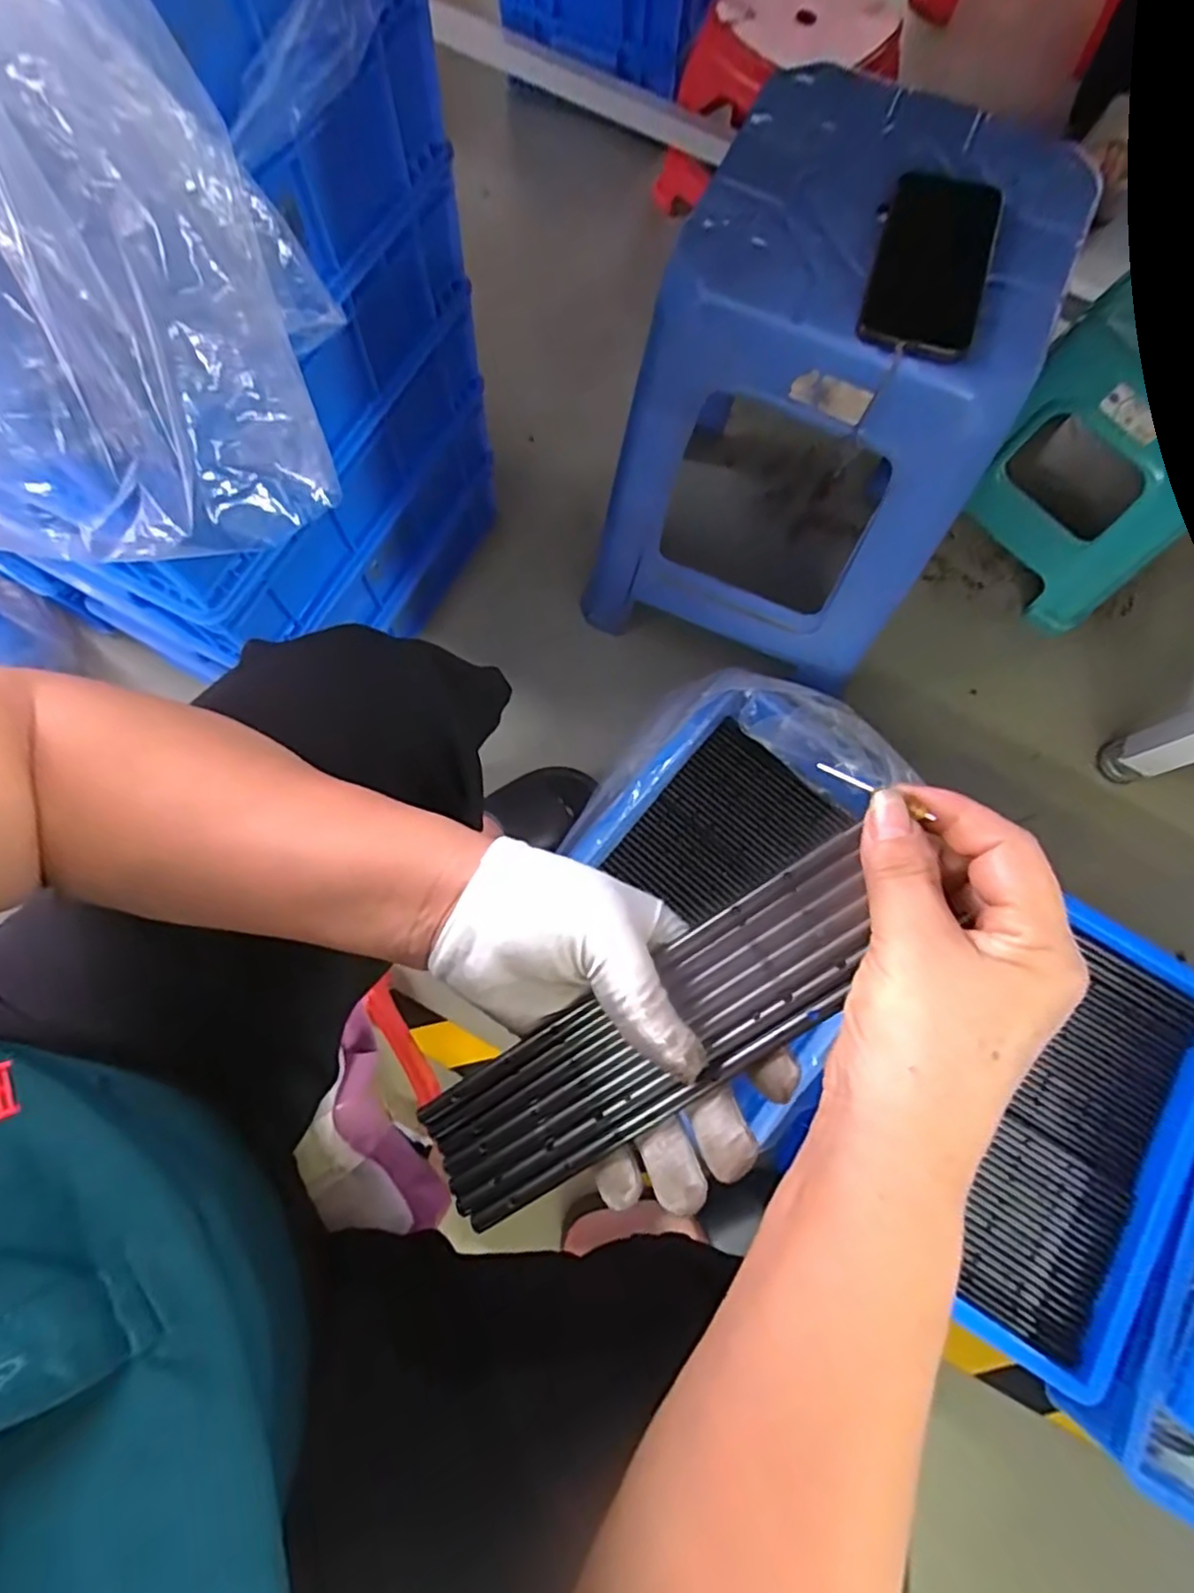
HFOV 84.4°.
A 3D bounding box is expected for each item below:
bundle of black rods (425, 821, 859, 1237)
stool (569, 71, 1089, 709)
[{"bbox_3d":[0.022,0.096,0.260,0.206,0.010,0.053,-36,79,6],"label":"bundle of black rods"},{"bbox_3d":[0.200,-0.360,0.659,0.313,0.396,0.307,25,77,5],"label":"stool"}]

